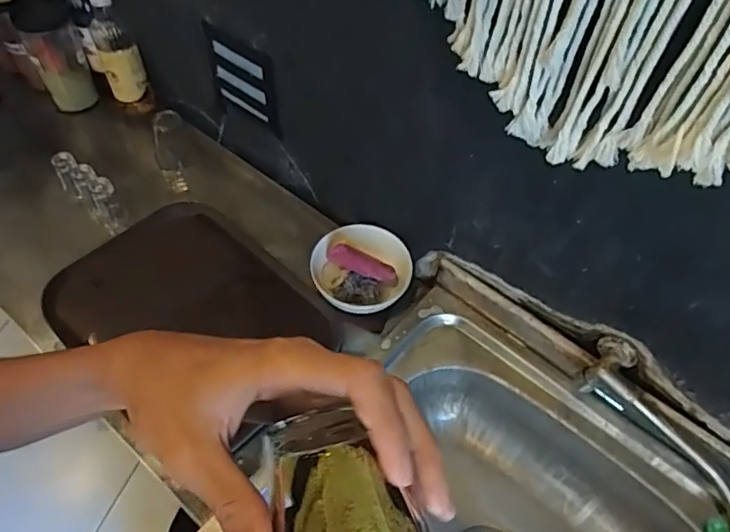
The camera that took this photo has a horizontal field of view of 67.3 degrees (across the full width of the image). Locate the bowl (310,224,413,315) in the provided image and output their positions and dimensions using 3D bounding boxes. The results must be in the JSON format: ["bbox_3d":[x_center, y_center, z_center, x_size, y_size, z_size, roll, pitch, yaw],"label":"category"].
[{"bbox_3d":[-0.005,0.005,0.835,0.150,0.072,0.144,7,54,3],"label":"bowl"}]

